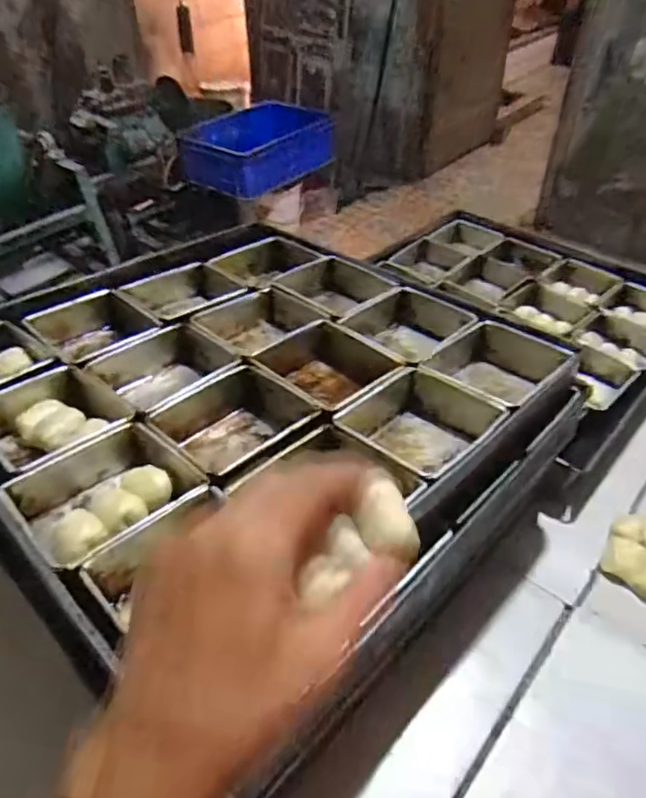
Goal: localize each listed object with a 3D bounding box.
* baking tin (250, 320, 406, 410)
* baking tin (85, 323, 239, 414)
[{"bbox_3d":[0.007,-0.021,0.542,0.110,0.054,0.108,34,53,31],"label":"baking tin"},{"bbox_3d":[-0.142,-0.027,0.550,0.087,0.045,0.125,34,53,31],"label":"baking tin"}]

